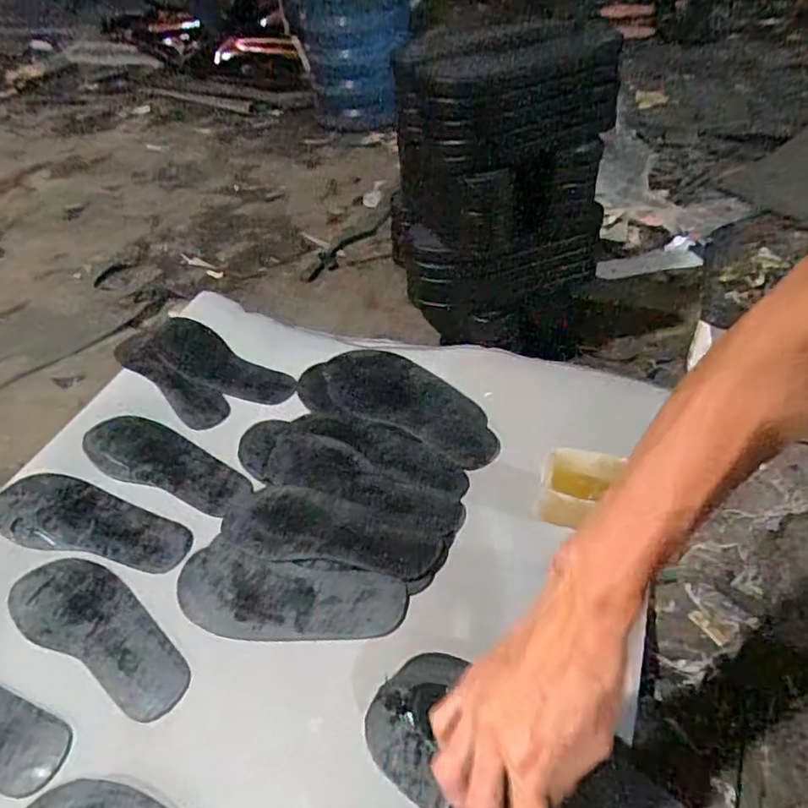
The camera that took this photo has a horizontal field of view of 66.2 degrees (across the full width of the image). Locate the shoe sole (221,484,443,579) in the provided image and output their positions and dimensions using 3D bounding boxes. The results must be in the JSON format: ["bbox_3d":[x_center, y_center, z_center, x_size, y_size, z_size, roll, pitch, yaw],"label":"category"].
[{"bbox_3d":[-0.079,0.139,0.658,0.233,0.018,0.091,11,47,15],"label":"shoe sole"}]

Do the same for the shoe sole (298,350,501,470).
[{"bbox_3d":[-0.009,-0.008,0.807,0.291,0.013,0.125,23,51,25],"label":"shoe sole"}]

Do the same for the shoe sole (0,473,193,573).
[{"bbox_3d":[-0.348,0.129,0.695,0.229,0.034,0.086,7,46,12],"label":"shoe sole"}]

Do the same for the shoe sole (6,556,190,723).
[{"bbox_3d":[-0.299,0.223,0.612,0.224,0.010,0.085,24,51,26],"label":"shoe sole"}]

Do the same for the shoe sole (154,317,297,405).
[{"bbox_3d":[-0.259,-0.057,0.879,0.229,0.018,0.088,27,51,12],"label":"shoe sole"}]

